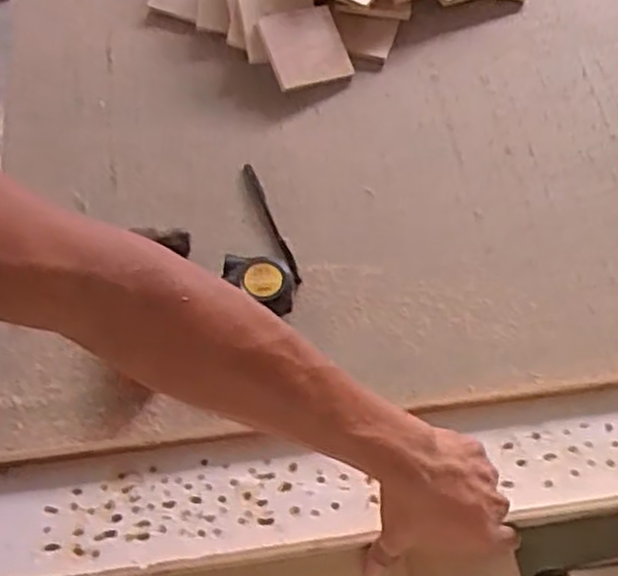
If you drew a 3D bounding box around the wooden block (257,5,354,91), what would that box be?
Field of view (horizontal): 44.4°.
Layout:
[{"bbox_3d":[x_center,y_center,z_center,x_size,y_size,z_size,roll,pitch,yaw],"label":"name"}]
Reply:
[{"bbox_3d":[-0.004,-0.275,0.868,0.089,0.011,0.088,-20,88,-11],"label":"wooden block"}]

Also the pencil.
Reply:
[{"bbox_3d":[-0.037,-0.068,0.777,0.010,0.004,0.154,-19,63,-13],"label":"pencil"}]

